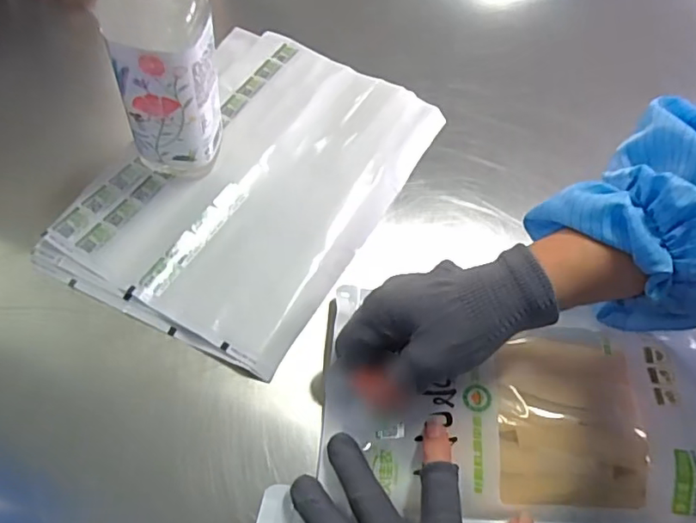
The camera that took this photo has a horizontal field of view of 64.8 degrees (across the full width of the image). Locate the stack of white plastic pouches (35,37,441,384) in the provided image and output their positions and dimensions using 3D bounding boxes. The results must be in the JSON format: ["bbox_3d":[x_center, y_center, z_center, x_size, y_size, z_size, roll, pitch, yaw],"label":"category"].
[{"bbox_3d":[-0.068,-0.070,0.448,0.206,0.019,0.298,25,60,7],"label":"stack of white plastic pouches"}]

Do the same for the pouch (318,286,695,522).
[{"bbox_3d":[0.114,0.095,0.352,0.254,0.035,0.145,4,58,-2],"label":"pouch"}]

